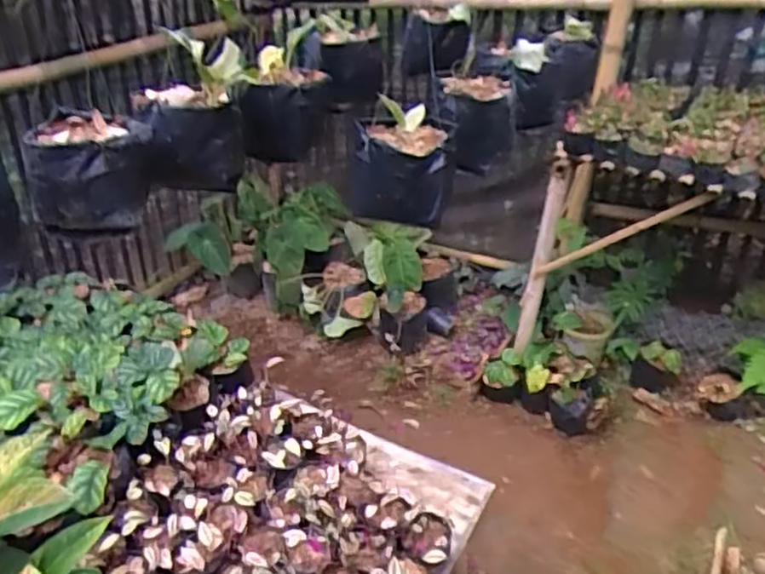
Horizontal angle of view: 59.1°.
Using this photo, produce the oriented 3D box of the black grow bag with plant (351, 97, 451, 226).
[{"bbox_3d":[0.024,-0.188,1.019,0.154,0.152,0.125,4,32,-1],"label":"black grow bag with plant"}]

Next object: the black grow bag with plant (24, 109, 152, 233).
[{"bbox_3d":[-0.387,-0.152,0.901,0.141,0.120,0.129,-3,33,-12],"label":"black grow bag with plant"}]

